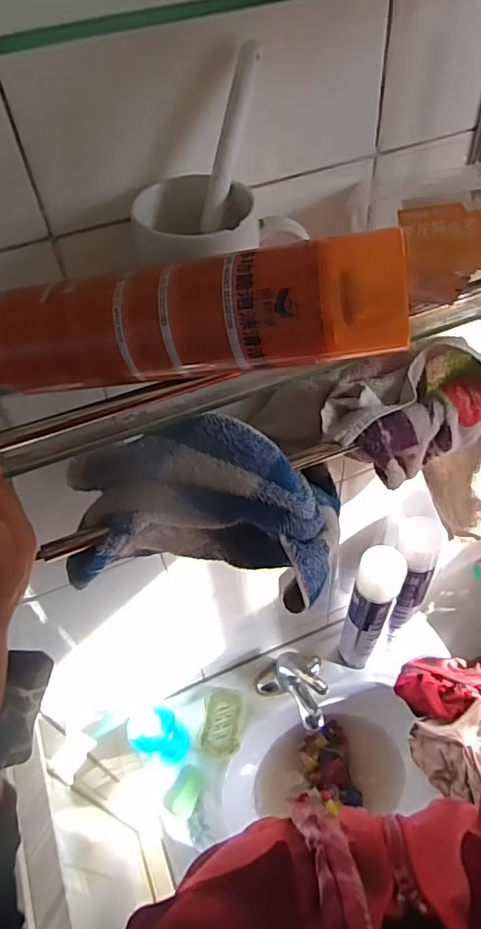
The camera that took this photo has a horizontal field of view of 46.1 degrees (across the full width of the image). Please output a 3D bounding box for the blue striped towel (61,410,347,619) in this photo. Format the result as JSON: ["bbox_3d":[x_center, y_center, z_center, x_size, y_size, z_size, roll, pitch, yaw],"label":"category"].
[{"bbox_3d":[-0.034,0.033,0.473,0.225,0.127,0.103,3,50,8],"label":"blue striped towel"}]

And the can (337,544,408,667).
[{"bbox_3d":[0.202,0.240,0.896,0.067,0.329,0.053,12,52,15],"label":"can"}]

